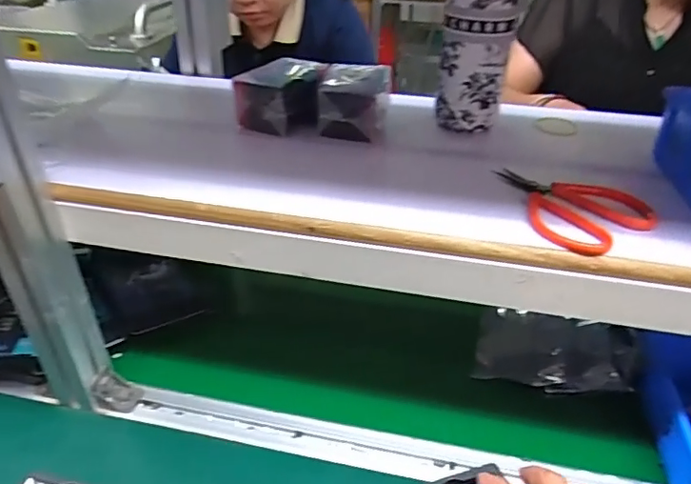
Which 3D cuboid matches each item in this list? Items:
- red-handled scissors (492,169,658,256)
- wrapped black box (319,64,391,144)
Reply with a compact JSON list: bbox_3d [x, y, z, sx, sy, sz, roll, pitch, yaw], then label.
[{"bbox_3d":[0.171,-0.031,0.418,0.089,0.012,0.118,-15,37,-24],"label":"red-handled scissors"},{"bbox_3d":[0.010,-0.138,0.532,0.065,0.059,0.080,6,34,7],"label":"wrapped black box"}]

